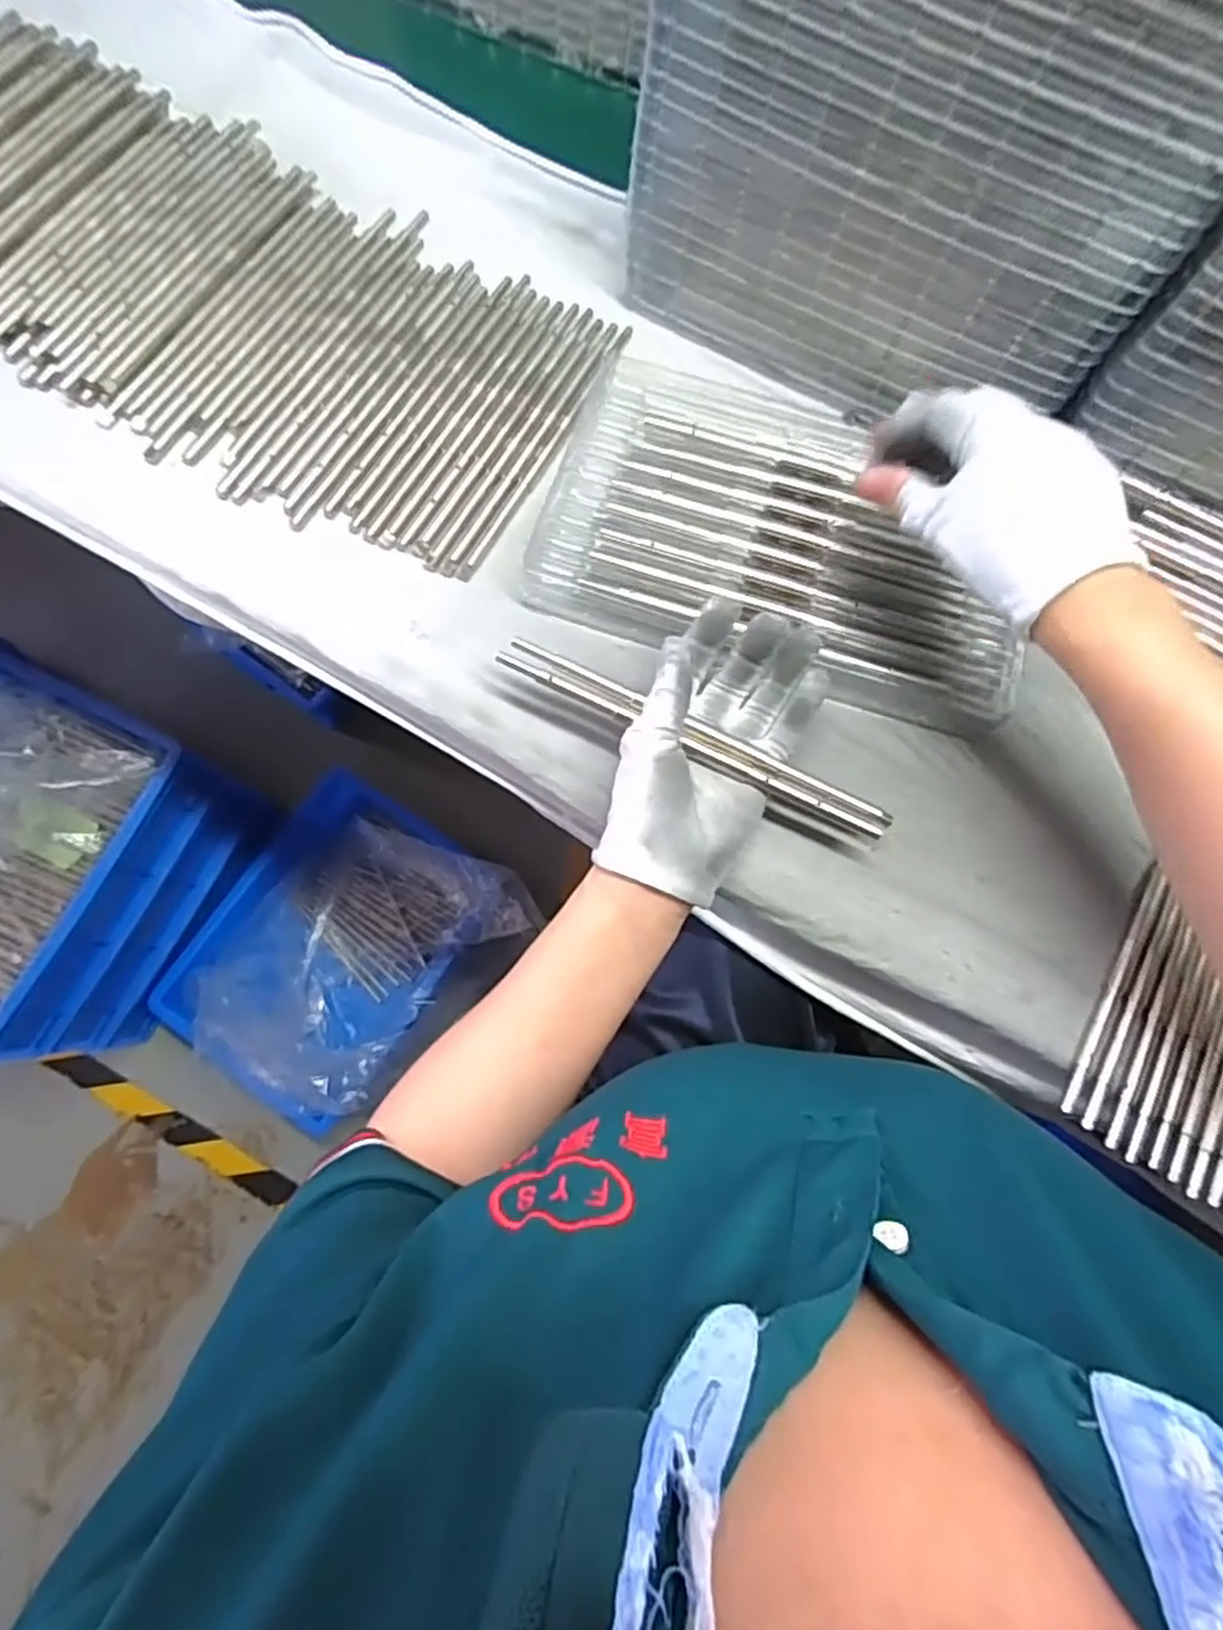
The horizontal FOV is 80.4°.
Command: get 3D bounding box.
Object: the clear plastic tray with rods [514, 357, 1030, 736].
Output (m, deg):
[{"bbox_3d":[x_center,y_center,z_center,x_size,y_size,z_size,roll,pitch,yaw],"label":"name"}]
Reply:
[{"bbox_3d":[0.109,-0.177,0.428,0.277,0.016,0.197,18,78,3],"label":"clear plastic tray with rods"}]

